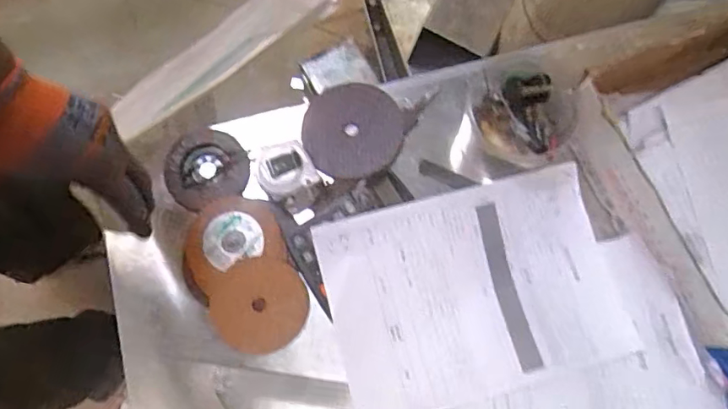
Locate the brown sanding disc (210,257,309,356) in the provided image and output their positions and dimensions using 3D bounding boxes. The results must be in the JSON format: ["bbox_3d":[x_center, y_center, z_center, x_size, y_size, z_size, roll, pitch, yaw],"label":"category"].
[{"bbox_3d":[-0.116,0.110,0.579,0.106,0.004,0.099,9,83,6],"label":"brown sanding disc"}]

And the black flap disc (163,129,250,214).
[{"bbox_3d":[-0.184,-0.045,0.613,0.094,0.019,0.091,0,76,1],"label":"black flap disc"}]

